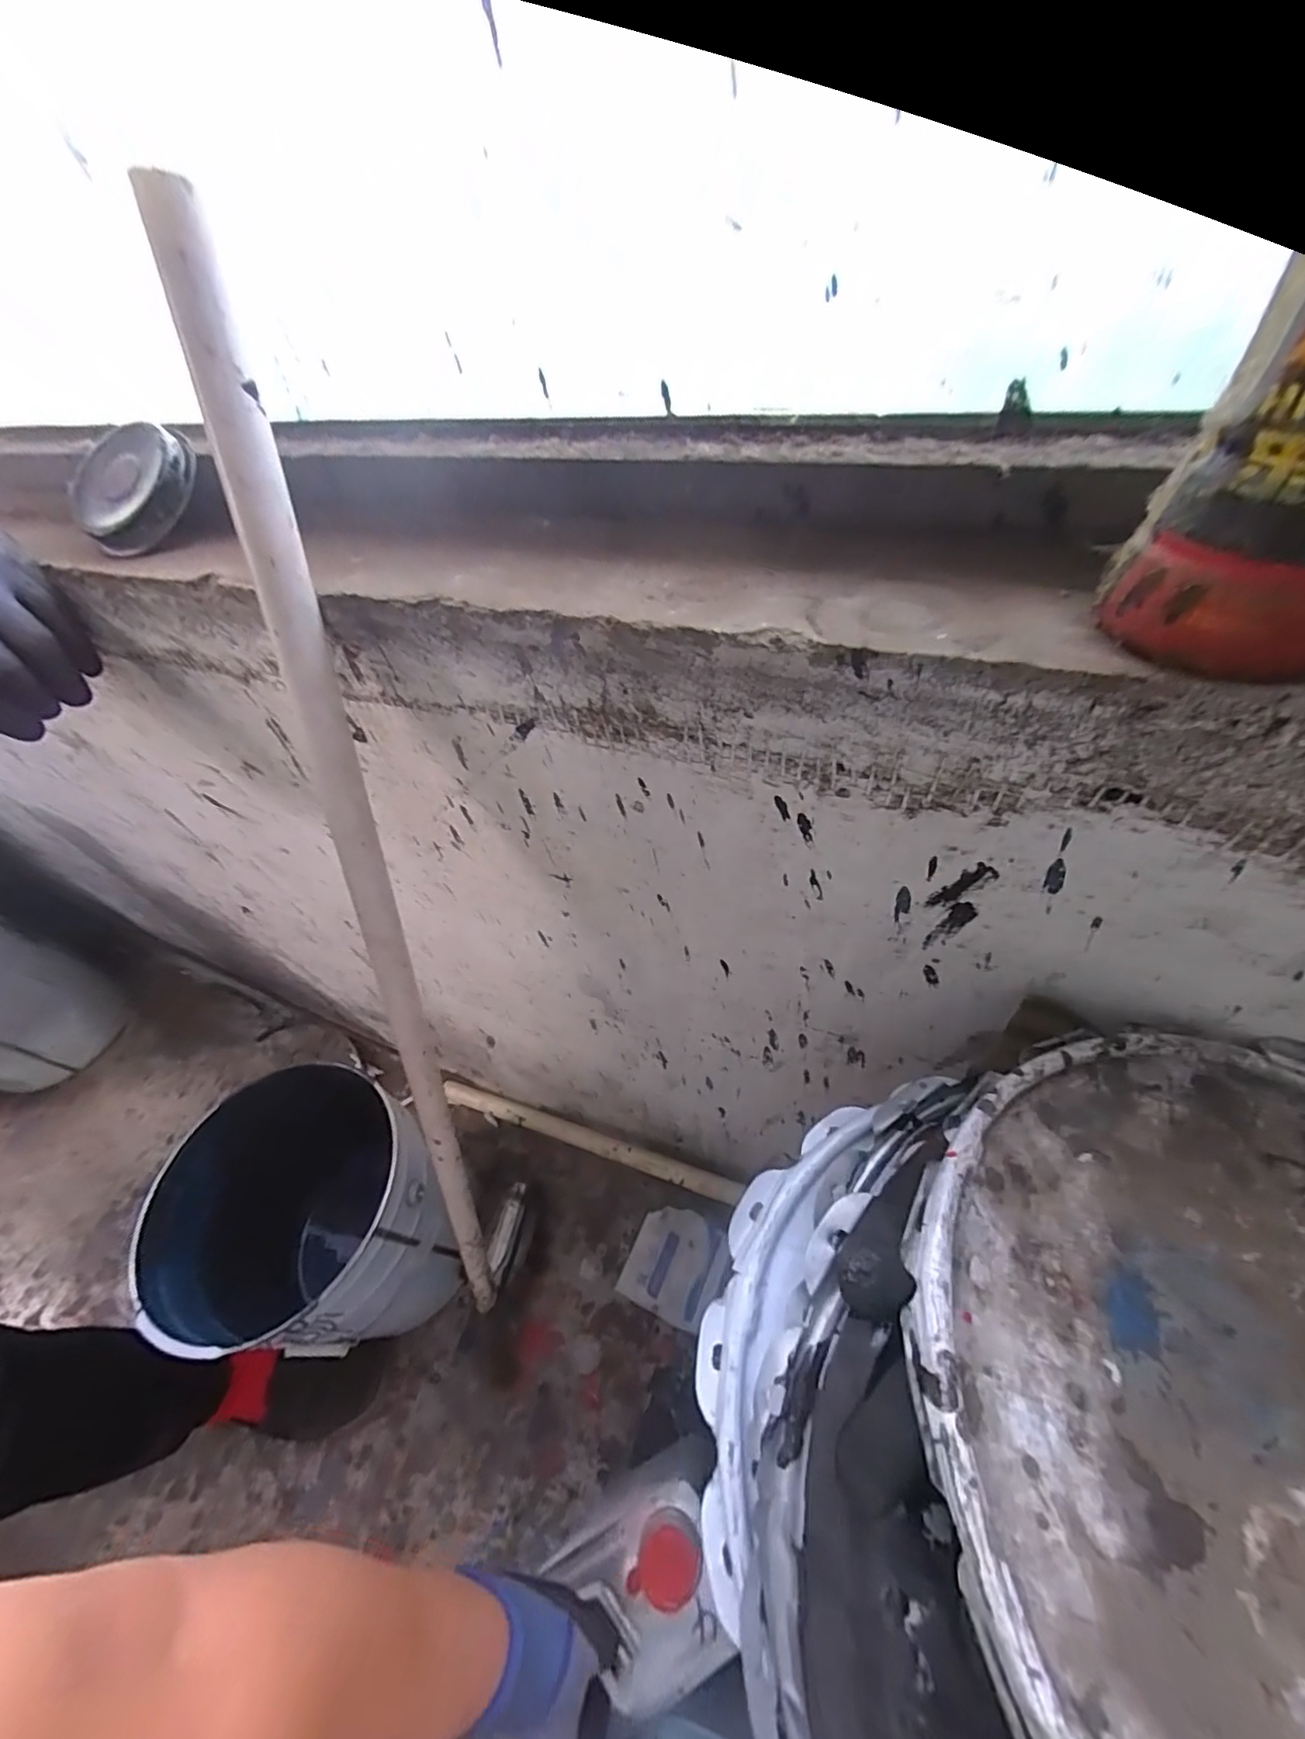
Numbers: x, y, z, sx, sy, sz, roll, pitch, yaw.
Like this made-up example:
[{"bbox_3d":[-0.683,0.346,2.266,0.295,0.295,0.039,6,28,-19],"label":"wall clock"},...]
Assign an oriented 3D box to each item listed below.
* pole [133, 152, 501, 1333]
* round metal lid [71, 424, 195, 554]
[{"bbox_3d":[-0.183,0.105,0.421,0.025,0.819,0.027,9,32,12],"label":"pole"},{"bbox_3d":[-0.325,-0.237,0.351,0.078,0.016,0.077,-8,86,12],"label":"round metal lid"}]

